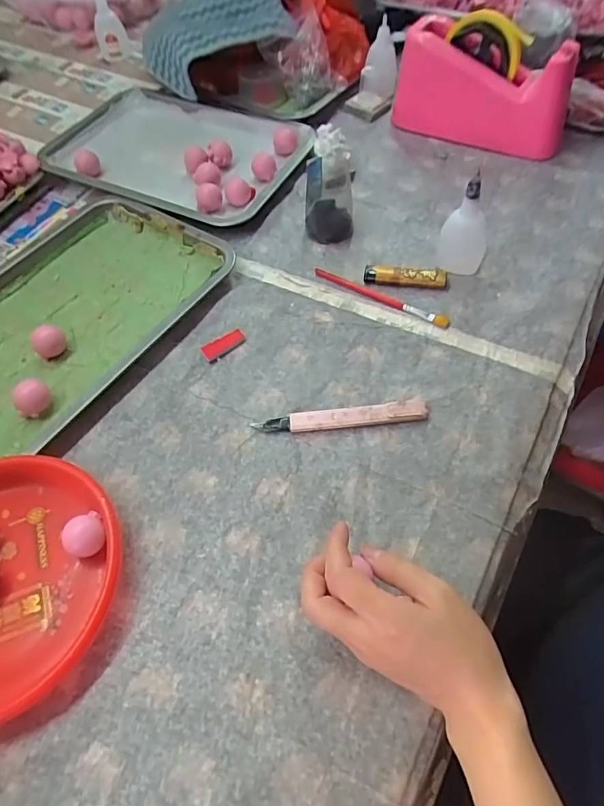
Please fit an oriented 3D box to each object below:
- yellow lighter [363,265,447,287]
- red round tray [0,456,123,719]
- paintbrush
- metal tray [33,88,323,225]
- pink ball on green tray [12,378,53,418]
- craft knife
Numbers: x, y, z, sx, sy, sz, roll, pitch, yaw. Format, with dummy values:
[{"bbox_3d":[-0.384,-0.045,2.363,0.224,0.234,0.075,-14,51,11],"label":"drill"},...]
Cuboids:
[{"bbox_3d":[0.100,-0.124,0.482,0.077,0.015,0.016,6,58,9],"label":"yellow lighter"},{"bbox_3d":[-0.212,0.123,0.344,0.173,0.029,0.164,-2,57,3],"label":"red round tray"},{"bbox_3d":[0.076,-0.104,0.478,0.141,0.006,0.015,27,63,20],"label":"paintbrush"},{"bbox_3d":[-0.155,-0.313,0.613,0.313,0.030,0.205,25,62,19],"label":"metal tray"},{"bbox_3d":[-0.230,-0.004,0.424,0.029,0.025,0.023,-40,63,-19],"label":"pink ball on green tray"},{"bbox_3d":[0.032,0.011,0.406,0.139,0.011,0.017,-5,57,2],"label":"craft knife"}]

